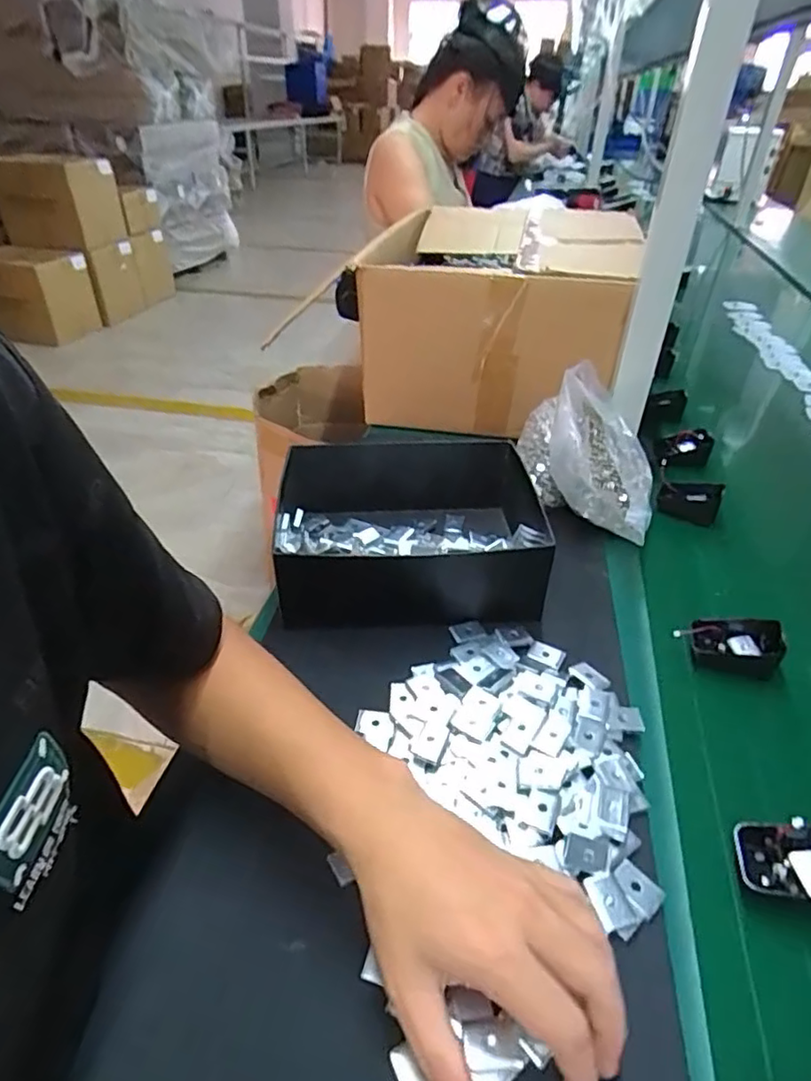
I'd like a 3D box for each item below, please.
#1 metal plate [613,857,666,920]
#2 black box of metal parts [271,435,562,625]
[{"bbox_3d":[0.135,0.204,0.357,0.018,0.007,0.028,-27,44,-30],"label":"metal plate"},{"bbox_3d":[0.003,-0.014,0.562,0.225,0.077,0.178,-1,38,-2],"label":"black box of metal parts"}]

